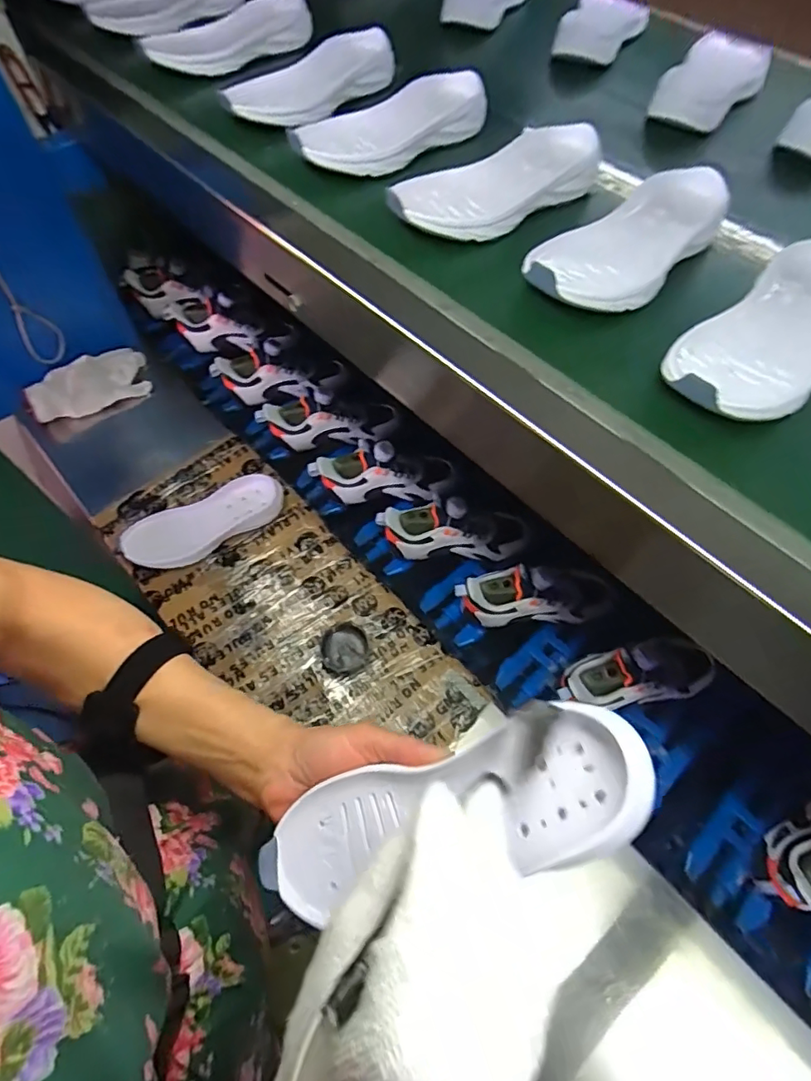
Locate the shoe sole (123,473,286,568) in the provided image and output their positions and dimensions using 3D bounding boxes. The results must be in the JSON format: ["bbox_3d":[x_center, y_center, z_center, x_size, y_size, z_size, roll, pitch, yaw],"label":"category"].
[{"bbox_3d":[-0.276,-0.024,0.755,0.216,0.028,0.083,-27,62,-13],"label":"shoe sole"}]

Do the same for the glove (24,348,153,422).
[{"bbox_3d":[-0.514,-0.255,0.879,0.184,0.047,0.090,-31,63,-15],"label":"glove"}]

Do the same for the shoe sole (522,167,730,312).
[{"bbox_3d":[0.183,-0.243,0.435,0.198,0.028,0.087,-40,66,-20],"label":"shoe sole"}]

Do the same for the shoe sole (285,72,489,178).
[{"bbox_3d":[-0.013,-0.411,0.537,0.203,0.031,0.088,-29,63,-14],"label":"shoe sole"}]

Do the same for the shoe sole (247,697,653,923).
[{"bbox_3d":[0.021,0.145,0.289,0.215,0.036,0.073,-24,58,16],"label":"shoe sole"}]

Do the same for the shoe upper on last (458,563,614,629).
[{"bbox_3d":[0.165,0.069,0.695,0.211,0.103,0.072,2,57,-19],"label":"shoe upper on last"}]

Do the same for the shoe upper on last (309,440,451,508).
[{"bbox_3d":[-0.033,-0.100,0.789,0.209,0.097,0.070,0,58,-16],"label":"shoe upper on last"}]

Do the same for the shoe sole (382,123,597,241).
[{"bbox_3d":[0.080,-0.320,0.484,0.203,0.033,0.085,-30,63,-15],"label":"shoe sole"}]

